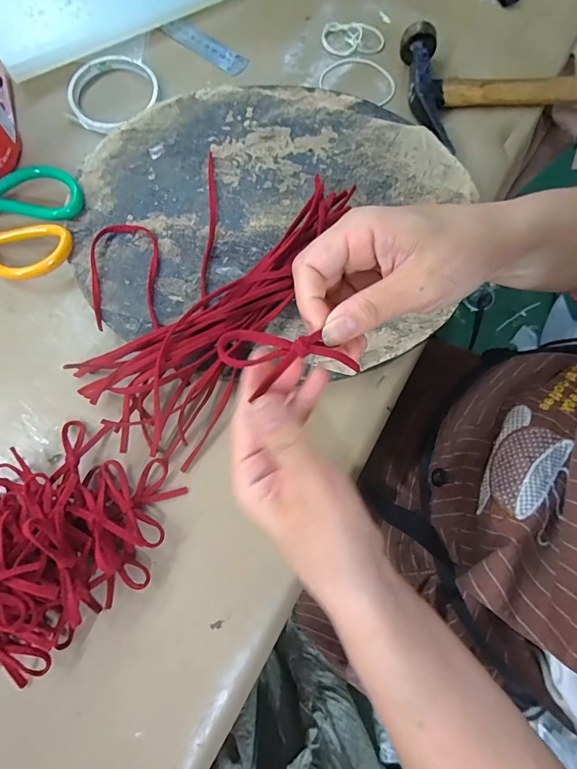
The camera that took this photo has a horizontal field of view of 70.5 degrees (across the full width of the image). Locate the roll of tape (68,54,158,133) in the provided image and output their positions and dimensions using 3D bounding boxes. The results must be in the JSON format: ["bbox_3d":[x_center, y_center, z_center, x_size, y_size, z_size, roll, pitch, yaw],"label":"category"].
[{"bbox_3d":[-0.173,-0.289,0.402,0.091,0.017,0.088,0,78,0],"label":"roll of tape"}]

